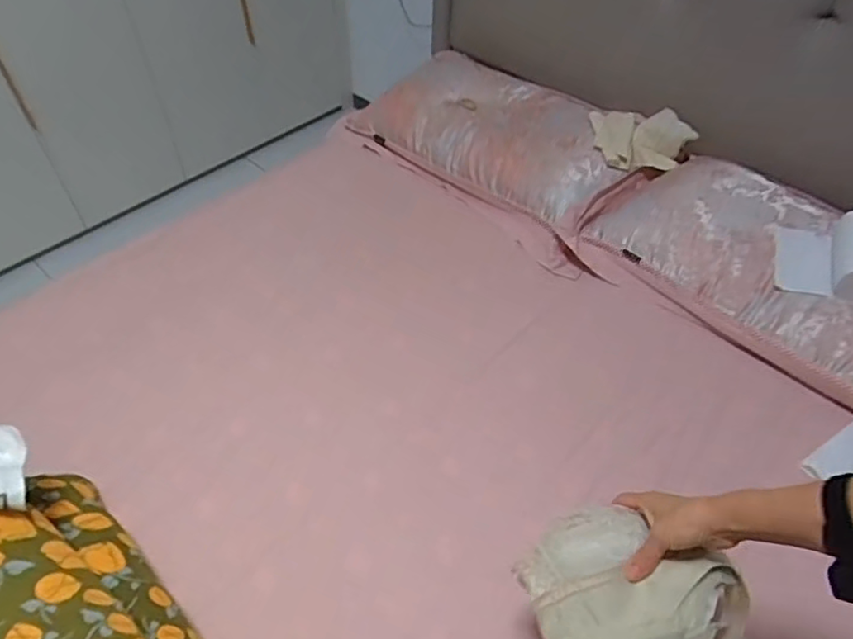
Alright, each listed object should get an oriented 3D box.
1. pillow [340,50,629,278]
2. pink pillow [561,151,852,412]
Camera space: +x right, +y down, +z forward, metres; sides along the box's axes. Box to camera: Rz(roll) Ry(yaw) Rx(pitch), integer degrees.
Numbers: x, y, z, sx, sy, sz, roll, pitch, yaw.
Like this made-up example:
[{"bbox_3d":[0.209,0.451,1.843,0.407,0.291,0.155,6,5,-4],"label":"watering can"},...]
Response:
[{"bbox_3d":[0.168,-0.399,1.377,0.369,0.145,0.697,-33,56,-27],"label":"pillow"},{"bbox_3d":[0.669,-0.068,1.077,0.756,0.139,0.371,34,56,27],"label":"pink pillow"}]

